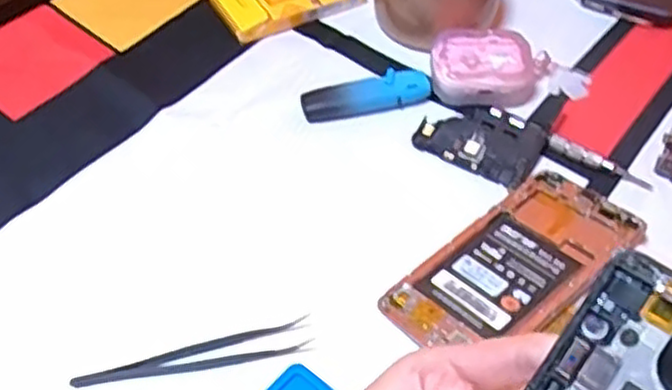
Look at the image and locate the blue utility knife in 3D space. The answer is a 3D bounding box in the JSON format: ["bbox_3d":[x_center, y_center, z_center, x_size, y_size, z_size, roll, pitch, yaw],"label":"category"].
[{"bbox_3d":[0.021,-0.065,0.471,0.084,0.014,0.021,-10,53,-7],"label":"blue utility knife"}]

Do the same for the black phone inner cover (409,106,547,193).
[{"bbox_3d":[0.090,-0.035,0.450,0.071,0.004,0.048,28,67,20],"label":"black phone inner cover"}]

